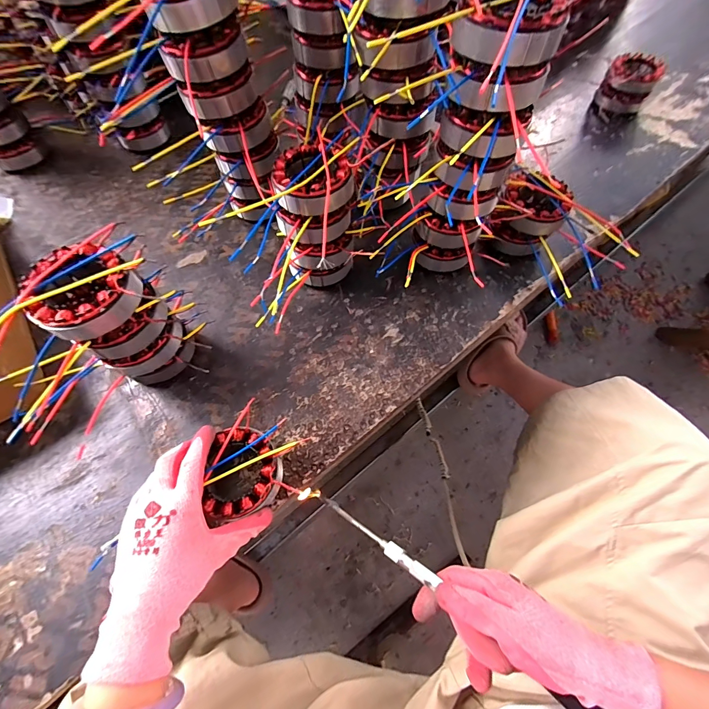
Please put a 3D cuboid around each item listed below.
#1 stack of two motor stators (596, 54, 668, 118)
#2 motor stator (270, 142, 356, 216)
[{"bbox_3d":[0.498,-0.491,0.639,0.085,0.065,0.102,32,68,15],"label":"stack of two motor stators"},{"bbox_3d":[-0.046,-0.192,0.381,0.087,0.034,0.084,0,64,1],"label":"motor stator"}]

